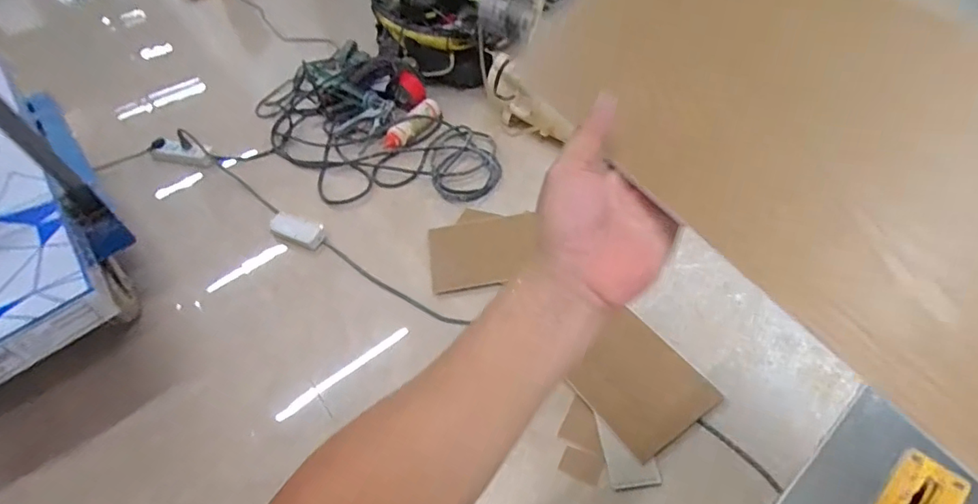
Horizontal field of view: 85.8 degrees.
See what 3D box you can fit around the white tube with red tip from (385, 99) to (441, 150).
[{"bbox_3d":[-0.206,-0.350,1.433,0.064,0.040,0.216,23,53,26],"label":"white tube with red tip"}]

